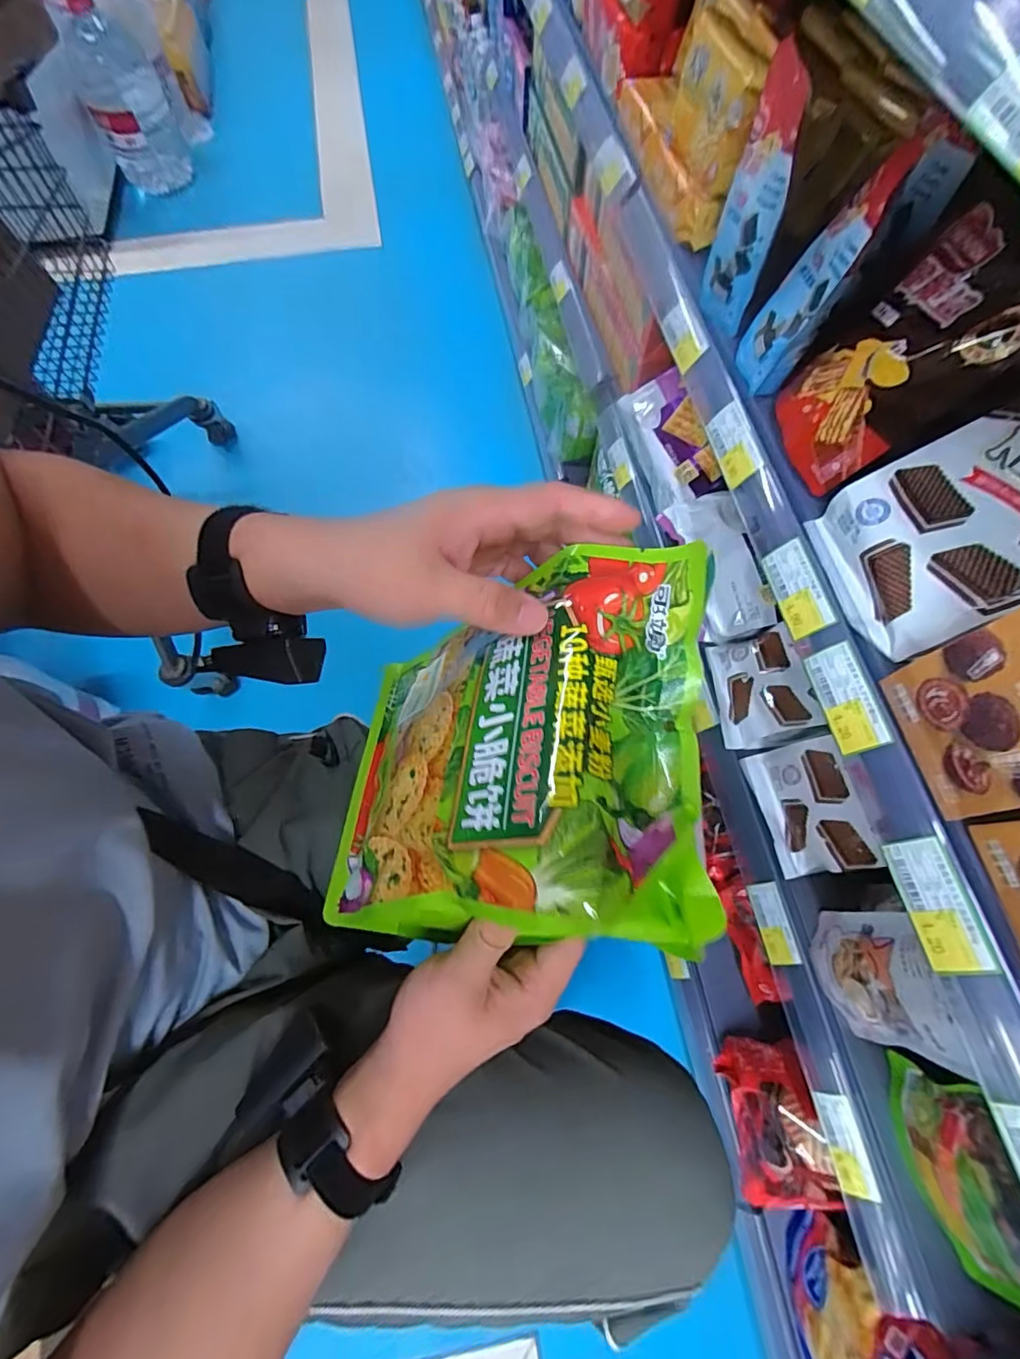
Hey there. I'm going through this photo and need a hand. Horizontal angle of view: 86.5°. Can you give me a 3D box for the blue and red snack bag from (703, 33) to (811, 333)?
[{"bbox_3d":[0.230,-0.446,0.505,0.036,0.166,0.123,1,67,-10],"label":"blue and red snack bag"}]

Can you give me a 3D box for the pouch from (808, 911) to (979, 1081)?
[{"bbox_3d":[0.342,0.279,0.497,0.035,0.161,0.116,-4,68,-1],"label":"pouch"}]

